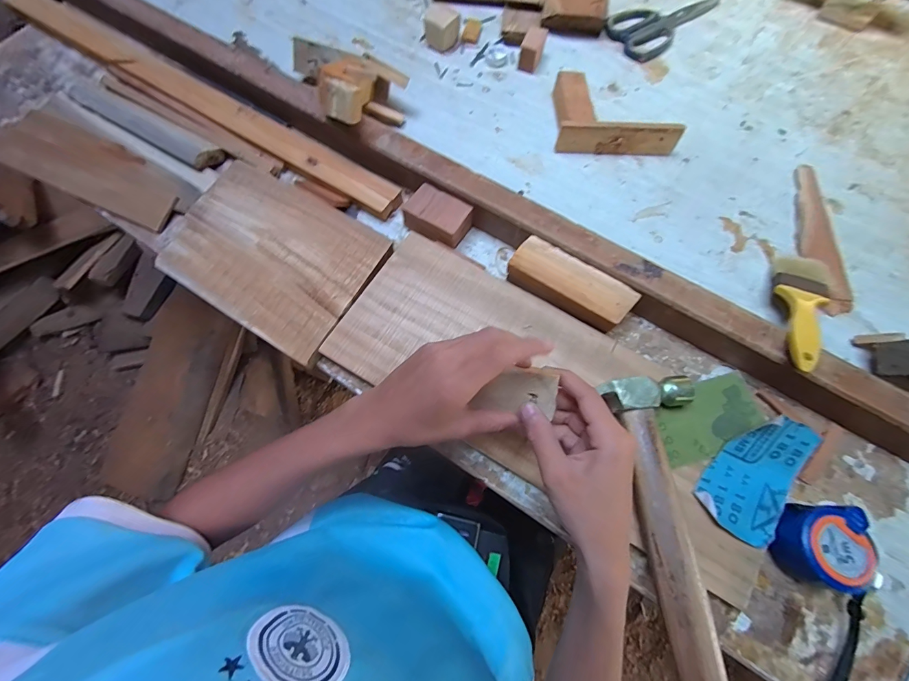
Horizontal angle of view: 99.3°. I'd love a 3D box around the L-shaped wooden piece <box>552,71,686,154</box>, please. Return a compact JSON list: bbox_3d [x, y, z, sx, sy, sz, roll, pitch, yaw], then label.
[{"bbox_3d":[0.200,-0.283,0.483,0.148,0.039,0.099,5,71,2],"label":"L-shaped wooden piece"}]

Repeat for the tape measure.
[{"bbox_3d":[0.298,0.167,0.318,0.055,0.045,0.062,12,71,4],"label":"tape measure"}]

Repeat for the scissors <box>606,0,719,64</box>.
[{"bbox_3d":[0.313,-0.466,0.561,0.184,0.013,0.085,-31,74,-10],"label":"scissors"}]

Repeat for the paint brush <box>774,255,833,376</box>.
[{"bbox_3d":[0.333,-0.031,0.366,0.045,0.021,0.171,31,52,10],"label":"paint brush"}]

